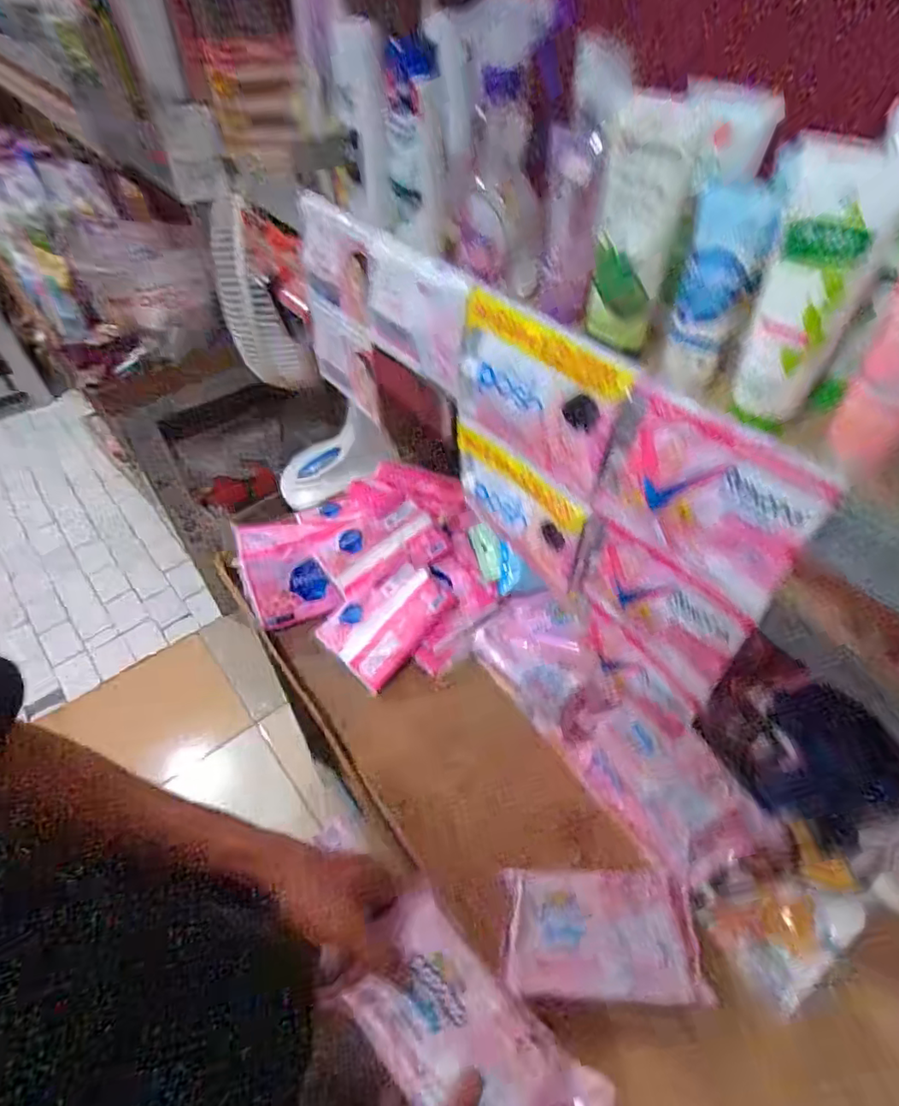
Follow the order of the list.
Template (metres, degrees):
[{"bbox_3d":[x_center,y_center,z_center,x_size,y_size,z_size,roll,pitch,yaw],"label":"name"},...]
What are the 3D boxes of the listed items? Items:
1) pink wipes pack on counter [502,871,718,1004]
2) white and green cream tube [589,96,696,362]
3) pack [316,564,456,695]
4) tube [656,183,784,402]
[{"bbox_3d":[0.139,0.350,0.525,0.176,0.043,0.098,1,49,1],"label":"pink wipes pack on counter"},{"bbox_3d":[0.127,-0.218,0.394,0.020,0.150,0.062,-31,56,-23],"label":"white and green cream tube"},{"bbox_3d":[-0.075,0.086,0.729,0.157,0.035,0.106,-43,80,-3],"label":"pack"},{"bbox_3d":[0.171,-0.164,0.375,0.047,0.129,0.035,18,52,16],"label":"tube"}]

